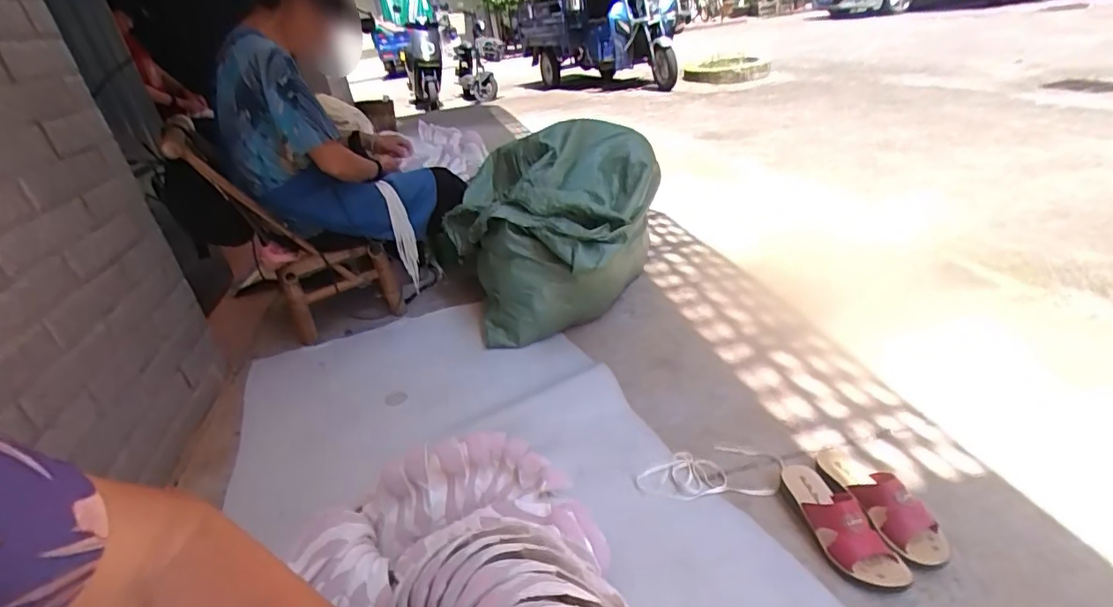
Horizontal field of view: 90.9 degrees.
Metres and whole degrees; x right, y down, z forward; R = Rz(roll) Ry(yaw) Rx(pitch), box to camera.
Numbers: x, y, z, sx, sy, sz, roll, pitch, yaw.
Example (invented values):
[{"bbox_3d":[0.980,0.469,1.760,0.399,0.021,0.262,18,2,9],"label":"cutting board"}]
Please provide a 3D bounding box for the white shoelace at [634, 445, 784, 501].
[{"bbox_3d":[0.274,0.297,0.986,0.265,0.012,0.134,-8,29,2],"label":"white shoelace"}]

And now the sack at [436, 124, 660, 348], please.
[{"bbox_3d":[-0.025,-0.187,1.476,0.581,0.442,0.459,-3,29,10],"label":"sack"}]

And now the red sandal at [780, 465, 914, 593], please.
[{"bbox_3d":[0.430,0.324,0.842,0.087,0.076,0.227,-13,29,-7],"label":"red sandal"}]

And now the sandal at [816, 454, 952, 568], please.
[{"bbox_3d":[0.503,0.309,0.871,0.093,0.078,0.230,-17,30,-14],"label":"sandal"}]

